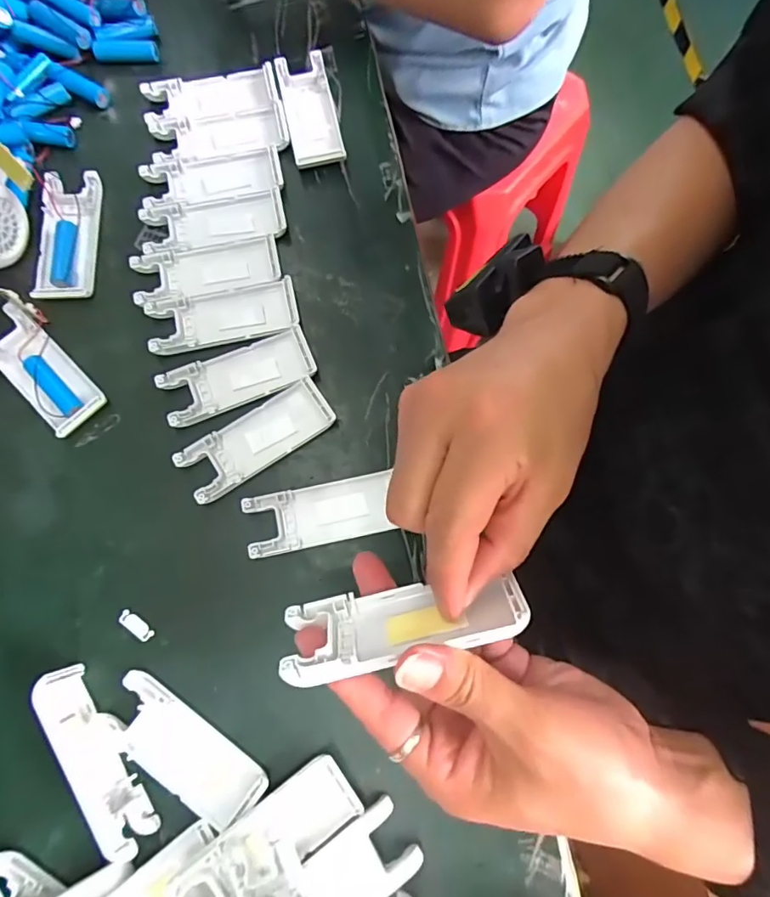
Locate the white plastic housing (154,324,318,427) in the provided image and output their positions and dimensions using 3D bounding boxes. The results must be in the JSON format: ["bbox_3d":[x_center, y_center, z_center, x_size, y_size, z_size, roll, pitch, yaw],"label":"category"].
[{"bbox_3d":[-0.101,-0.051,0.360,0.102,0.009,0.041,-22,77,-7],"label":"white plastic housing"}]

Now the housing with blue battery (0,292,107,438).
[{"bbox_3d":[-0.234,-0.056,0.352,0.042,0.015,0.101,-42,80,-11],"label":"housing with blue battery"}]

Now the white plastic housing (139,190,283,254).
[{"bbox_3d":[-0.126,-0.167,0.383,0.102,0.008,0.040,-10,76,-4],"label":"white plastic housing"}]

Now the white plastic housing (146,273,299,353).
[{"bbox_3d":[-0.114,-0.095,0.365,0.102,0.009,0.040,-12,76,-4],"label":"white plastic housing"}]

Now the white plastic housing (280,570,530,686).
[{"bbox_3d":[0.008,0.075,0.226,0.101,0.039,0.012,-13,114,2],"label":"white plastic housing"}]

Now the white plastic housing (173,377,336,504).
[{"bbox_3d":[-0.086,-0.007,0.349,0.102,0.008,0.040,-32,78,-9],"label":"white plastic housing"}]

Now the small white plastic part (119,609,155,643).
[{"bbox_3d":[-0.156,0.111,0.324,0.025,0.004,0.009,34,77,7],"label":"small white plastic part"}]

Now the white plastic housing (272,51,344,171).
[{"bbox_3d":[-0.058,-0.263,0.407,0.040,0.013,0.097,-12,76,-4],"label":"white plastic housing"}]

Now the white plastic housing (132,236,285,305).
[{"bbox_3d":[-0.128,-0.130,0.373,0.102,0.010,0.039,-12,76,-4],"label":"white plastic housing"}]

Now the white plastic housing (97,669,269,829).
[{"bbox_3d":[-0.120,0.177,0.305,0.101,0.006,0.038,35,78,8],"label":"white plastic housing"}]

